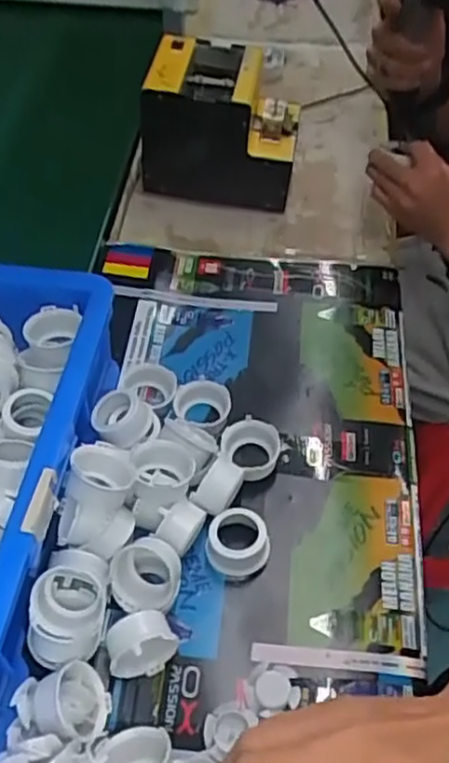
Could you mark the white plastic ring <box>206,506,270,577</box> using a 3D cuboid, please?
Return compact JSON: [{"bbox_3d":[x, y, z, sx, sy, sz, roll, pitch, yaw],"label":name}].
[{"bbox_3d":[0.012,0.138,0.587,0.051,0.033,0.052,0,52,1],"label":"white plastic ring"}]

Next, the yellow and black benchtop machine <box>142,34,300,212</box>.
[{"bbox_3d":[-0.004,-0.307,0.849,0.182,0.161,0.122,7,52,6],"label":"yellow and black benchtop machine"}]

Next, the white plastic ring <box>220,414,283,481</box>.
[{"bbox_3d":[0.025,0.063,0.644,0.055,0.027,0.055,0,52,1],"label":"white plastic ring"}]

